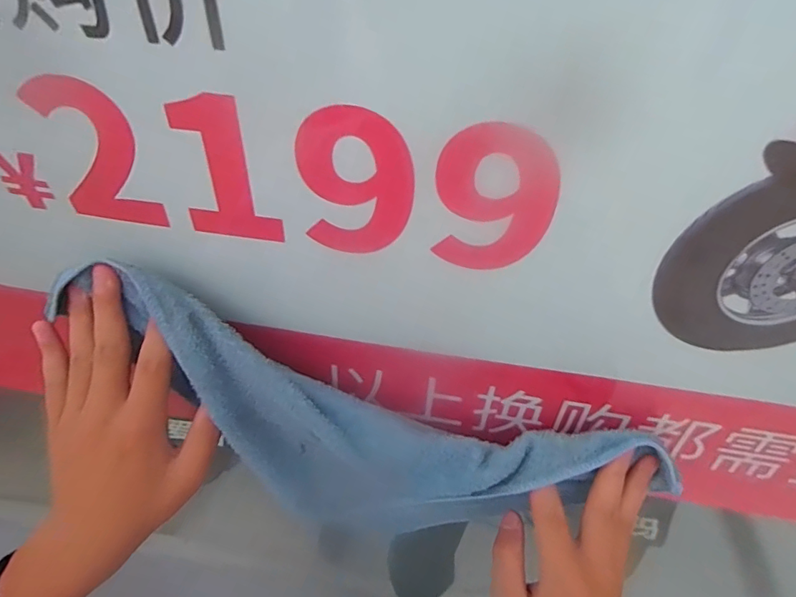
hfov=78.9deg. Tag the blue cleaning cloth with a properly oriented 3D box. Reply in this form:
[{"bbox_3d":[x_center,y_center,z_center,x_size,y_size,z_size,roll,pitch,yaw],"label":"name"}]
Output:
[{"bbox_3d":[-0.038,0.096,0.320,0.370,0.169,0.050,22,43,-7],"label":"blue cleaning cloth"}]

